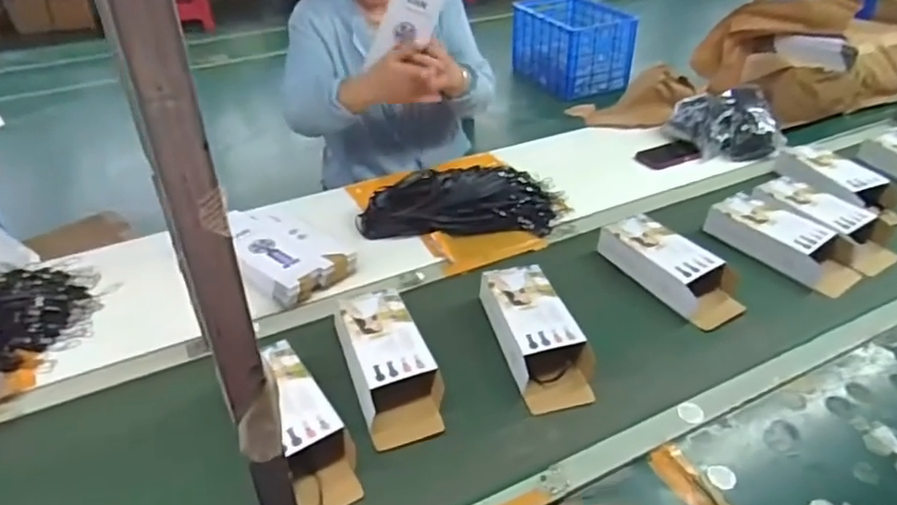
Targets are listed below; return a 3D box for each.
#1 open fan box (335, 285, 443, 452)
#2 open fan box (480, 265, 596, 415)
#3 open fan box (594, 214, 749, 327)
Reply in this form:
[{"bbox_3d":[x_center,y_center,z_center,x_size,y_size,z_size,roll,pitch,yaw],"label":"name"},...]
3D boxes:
[{"bbox_3d":[-0.086,0.150,0.913,0.108,0.053,0.247,-13,41,-16],"label":"open fan box"},{"bbox_3d":[0.129,0.118,0.962,0.112,0.052,0.255,-10,40,-12],"label":"open fan box"},{"bbox_3d":[0.380,0.020,1.087,0.122,0.061,0.256,-23,44,-25],"label":"open fan box"}]

